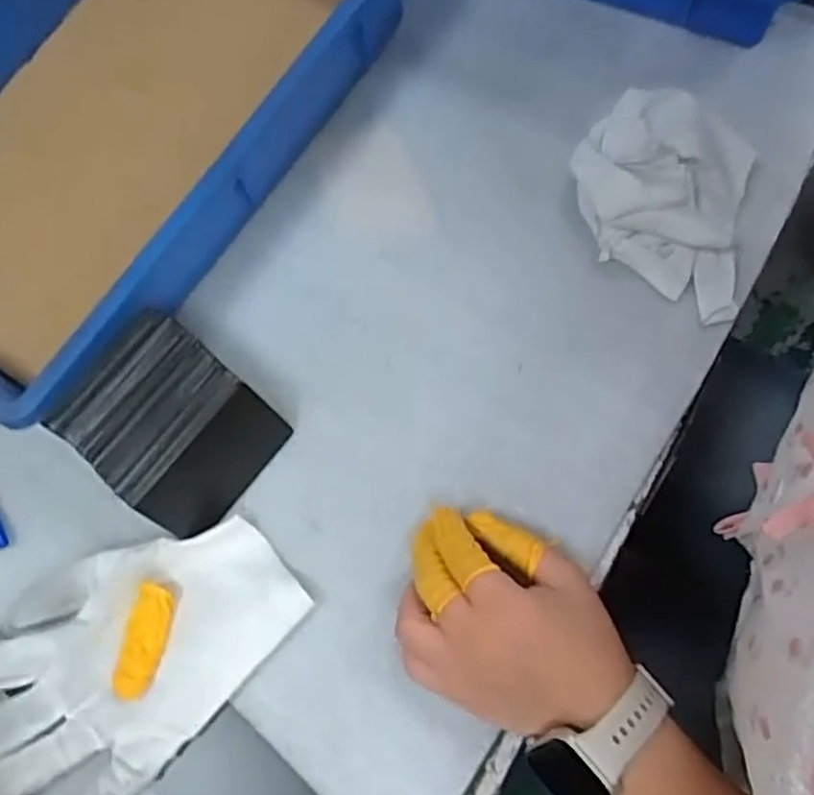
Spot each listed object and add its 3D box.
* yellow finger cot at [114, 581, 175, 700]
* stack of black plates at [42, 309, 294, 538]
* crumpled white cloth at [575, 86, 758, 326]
[{"bbox_3d":[-0.138,0.128,0.391,0.020,0.012,0.057,10,72,3],"label":"yellow finger cot"},{"bbox_3d":[-0.129,0.016,0.411,0.096,0.047,0.087,36,78,15],"label":"stack of black plates"},{"bbox_3d":[0.157,-0.117,0.439,0.124,0.053,0.097,33,77,14],"label":"crumpled white cloth"}]

